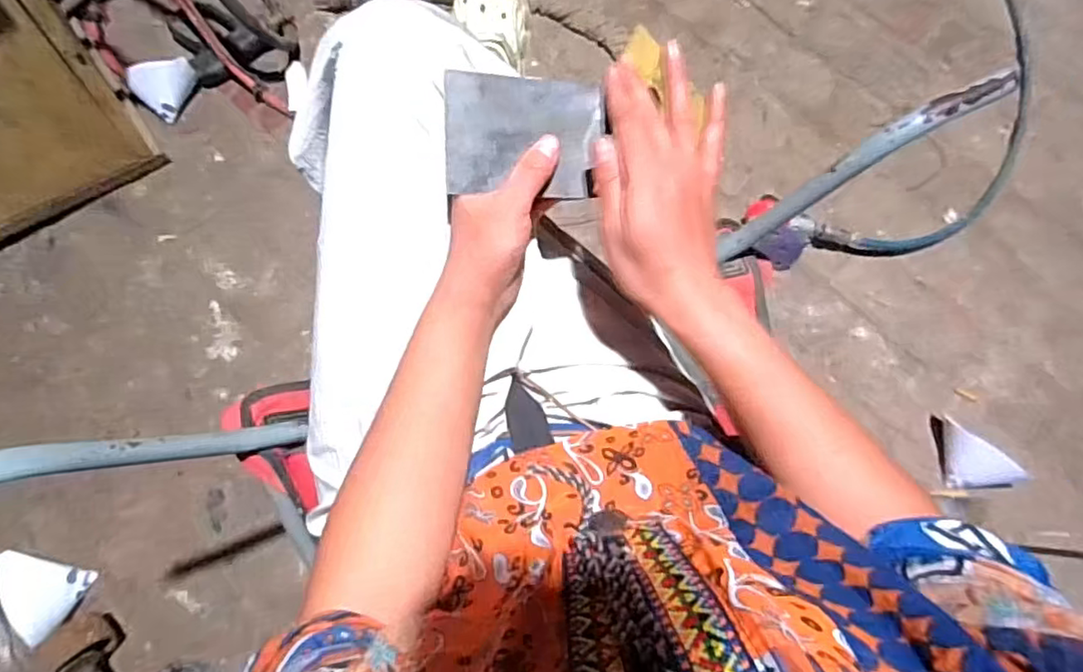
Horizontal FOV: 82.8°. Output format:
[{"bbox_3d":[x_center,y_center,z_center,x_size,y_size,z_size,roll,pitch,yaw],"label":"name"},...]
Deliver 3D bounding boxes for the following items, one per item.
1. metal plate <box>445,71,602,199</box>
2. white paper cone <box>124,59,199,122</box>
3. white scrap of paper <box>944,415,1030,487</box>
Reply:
[{"bbox_3d":[-0.010,-0.129,0.400,0.104,0.006,0.073,-4,101,-21],"label":"metal plate"},{"bbox_3d":[-0.664,-0.441,1.077,0.078,0.071,0.102,25,73,8],"label":"white paper cone"},{"bbox_3d":[0.624,0.183,0.902,0.127,0.024,0.079,45,108,28],"label":"white scrap of paper"}]

